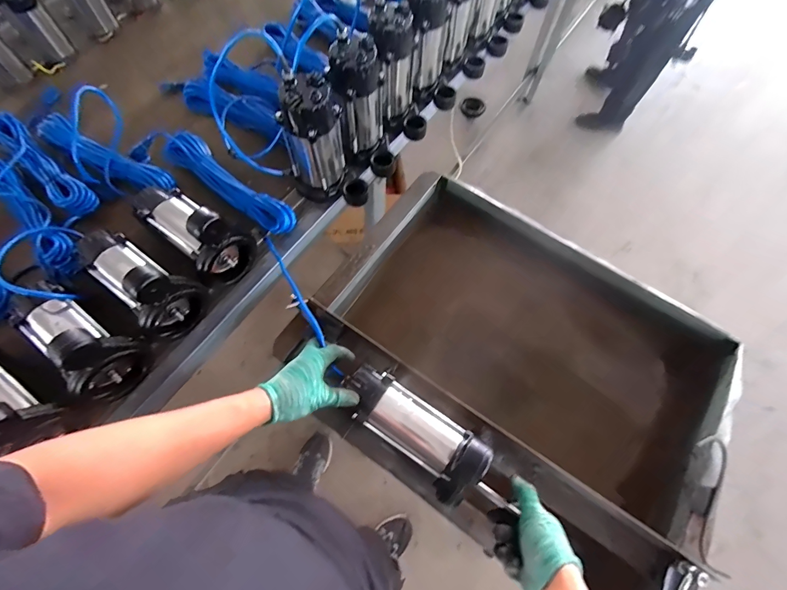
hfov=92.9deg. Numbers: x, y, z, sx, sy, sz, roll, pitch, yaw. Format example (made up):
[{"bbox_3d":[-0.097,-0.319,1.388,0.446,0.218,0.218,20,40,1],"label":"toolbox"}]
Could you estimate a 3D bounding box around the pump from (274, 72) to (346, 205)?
[{"bbox_3d":[-0.158,-0.310,0.735,0.111,0.233,0.132,-11,67,-6],"label":"pump"}]

